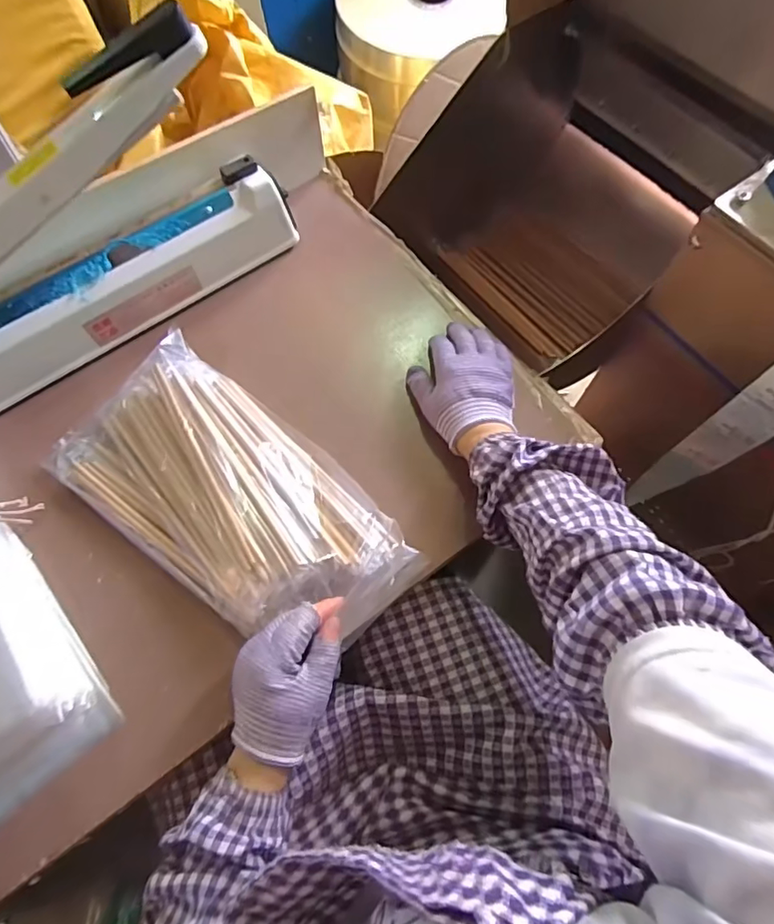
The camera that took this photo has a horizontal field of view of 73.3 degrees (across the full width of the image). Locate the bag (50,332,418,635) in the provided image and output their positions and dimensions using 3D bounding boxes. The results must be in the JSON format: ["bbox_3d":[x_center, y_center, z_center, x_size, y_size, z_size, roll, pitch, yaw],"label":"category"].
[{"bbox_3d":[-0.144,0.024,0.481,0.349,0.043,0.175,31,72,16],"label":"bag"}]

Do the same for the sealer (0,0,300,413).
[{"bbox_3d":[-0.274,-0.242,0.510,0.481,0.216,0.093,-37,72,-13],"label":"sealer"}]

